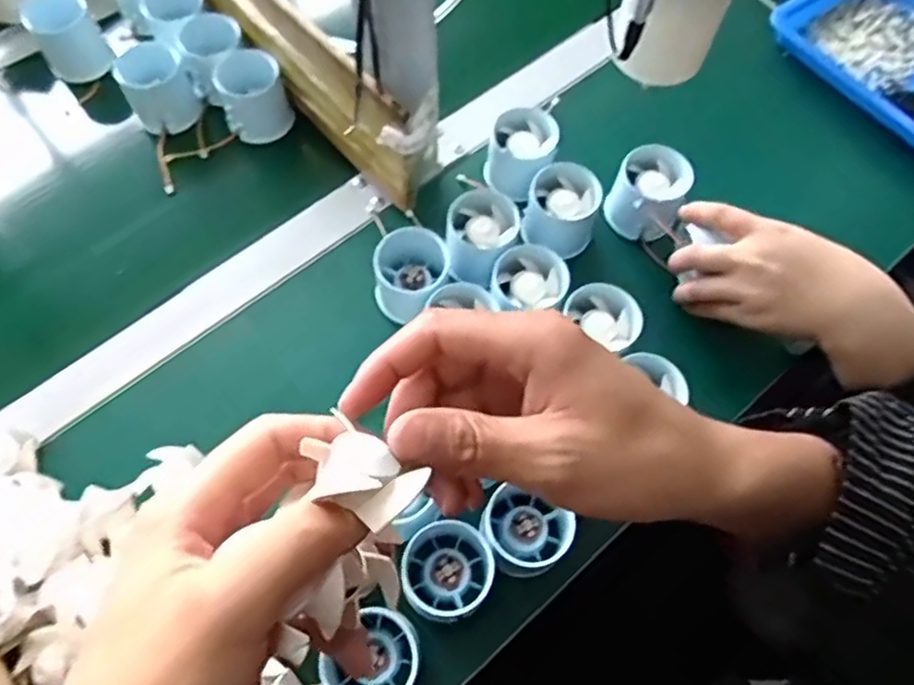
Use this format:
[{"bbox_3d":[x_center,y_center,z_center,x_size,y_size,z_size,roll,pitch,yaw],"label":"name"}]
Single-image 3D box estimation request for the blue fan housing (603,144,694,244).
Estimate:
[{"bbox_3d":[0.145,-0.113,0.508,0.054,0.046,0.060,32,68,13],"label":"blue fan housing"}]

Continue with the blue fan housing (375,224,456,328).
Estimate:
[{"bbox_3d":[-0.031,-0.050,0.475,0.052,0.050,0.050,5,65,1],"label":"blue fan housing"}]

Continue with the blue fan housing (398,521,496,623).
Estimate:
[{"bbox_3d":[-0.007,0.137,0.400,0.052,0.053,0.057,0,65,-1],"label":"blue fan housing"}]

